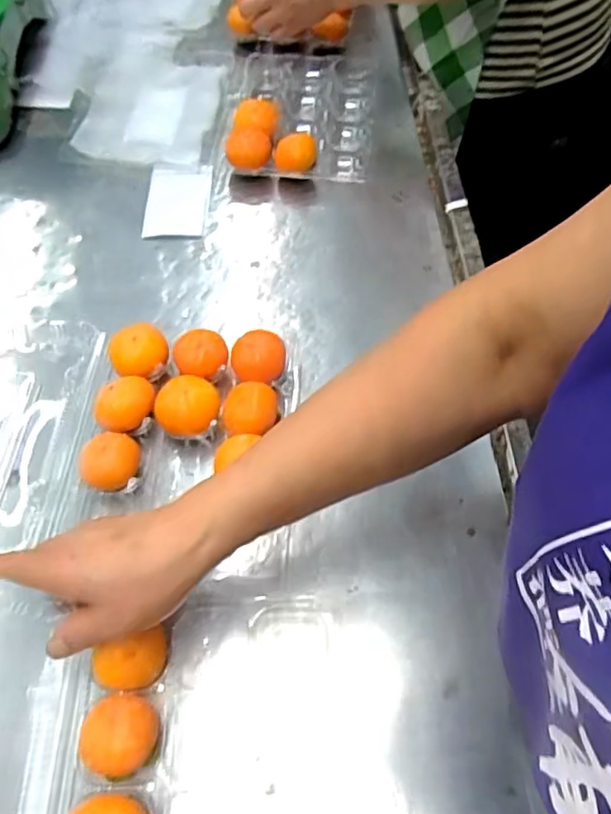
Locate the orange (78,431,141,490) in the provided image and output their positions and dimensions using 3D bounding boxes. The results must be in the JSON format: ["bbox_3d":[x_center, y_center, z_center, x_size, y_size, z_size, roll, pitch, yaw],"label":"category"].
[{"bbox_3d":[-0.154,0.047,0.484,0.045,0.043,0.046,-10,60,-6],"label":"orange"}]

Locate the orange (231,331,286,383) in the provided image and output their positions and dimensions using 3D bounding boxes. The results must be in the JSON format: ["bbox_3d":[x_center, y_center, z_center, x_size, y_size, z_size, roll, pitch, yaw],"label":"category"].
[{"bbox_3d":[-0.041,-0.039,0.539,0.047,0.043,0.044,0,60,-1],"label":"orange"}]

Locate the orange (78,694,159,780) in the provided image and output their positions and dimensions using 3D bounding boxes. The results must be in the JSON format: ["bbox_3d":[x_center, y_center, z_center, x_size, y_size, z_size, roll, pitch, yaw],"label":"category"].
[{"bbox_3d":[-0.115,0.209,0.385,0.049,0.044,0.044,10,60,5],"label":"orange"}]

